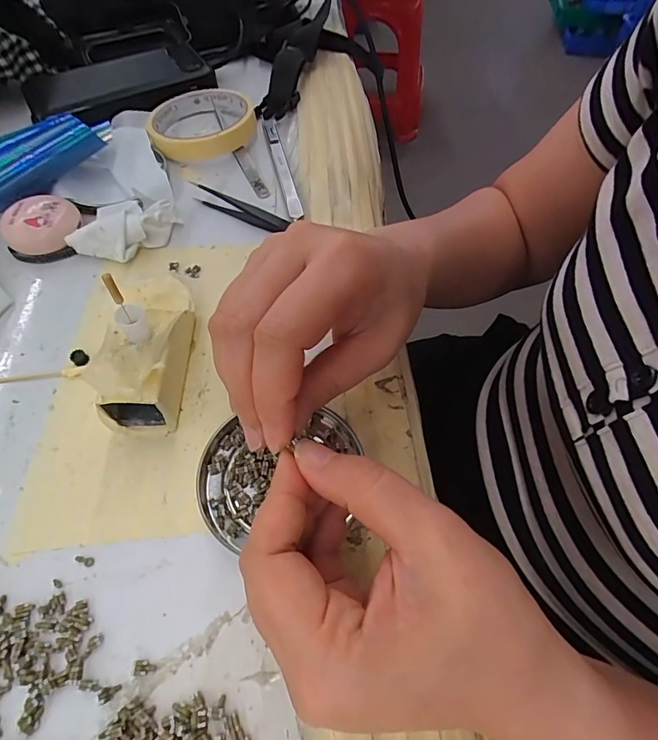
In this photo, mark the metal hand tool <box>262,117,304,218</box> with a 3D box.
[{"bbox_3d":[-0.037,-0.164,0.349,0.010,0.006,0.130,-11,59,-7],"label":"metal hand tool"}]

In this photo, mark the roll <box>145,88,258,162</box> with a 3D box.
[{"bbox_3d":[-0.108,-0.211,0.371,0.086,0.019,0.090,-14,59,-8],"label":"roll"}]

